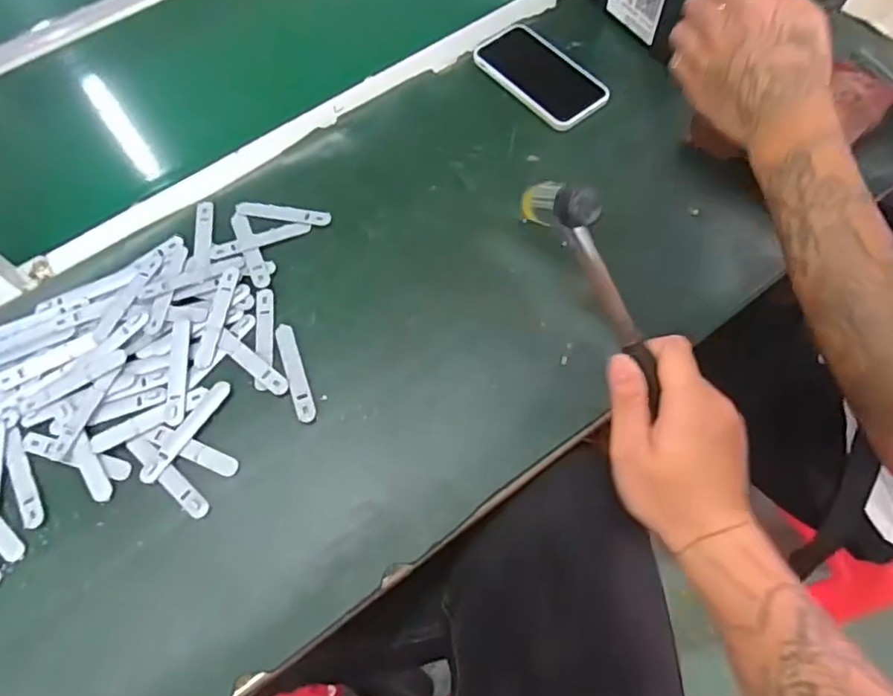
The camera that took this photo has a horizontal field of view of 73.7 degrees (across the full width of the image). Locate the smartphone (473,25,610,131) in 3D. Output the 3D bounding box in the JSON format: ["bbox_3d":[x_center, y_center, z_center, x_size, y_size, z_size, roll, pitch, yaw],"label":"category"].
[{"bbox_3d":[0.097,-0.292,0.638,0.081,0.012,0.151,-35,67,-14],"label":"smartphone"}]

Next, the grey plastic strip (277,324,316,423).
[{"bbox_3d":[-0.128,0.019,0.504,0.016,0.004,0.095,-20,64,-7],"label":"grey plastic strip"}]

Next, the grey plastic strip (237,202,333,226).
[{"bbox_3d":[-0.158,-0.132,0.578,0.095,0.007,0.018,7,64,6],"label":"grey plastic strip"}]

